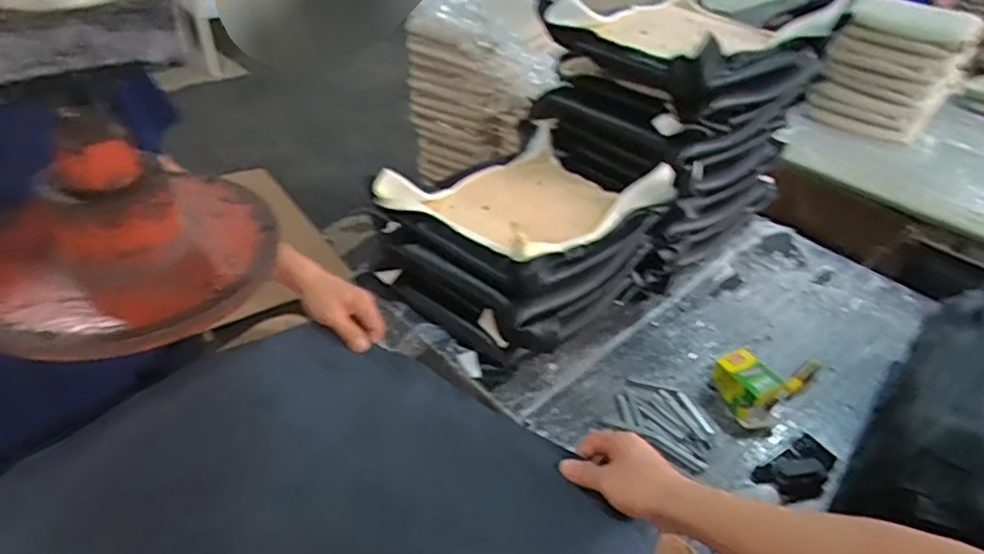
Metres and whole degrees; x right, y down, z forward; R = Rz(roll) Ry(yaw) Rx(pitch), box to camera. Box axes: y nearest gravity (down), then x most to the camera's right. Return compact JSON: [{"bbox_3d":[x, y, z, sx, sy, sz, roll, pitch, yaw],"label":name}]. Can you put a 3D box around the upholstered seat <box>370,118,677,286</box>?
[{"bbox_3d":[0.079,-0.166,1.350,0.503,0.112,0.417,-28,49,-36],"label":"upholstered seat"}]

